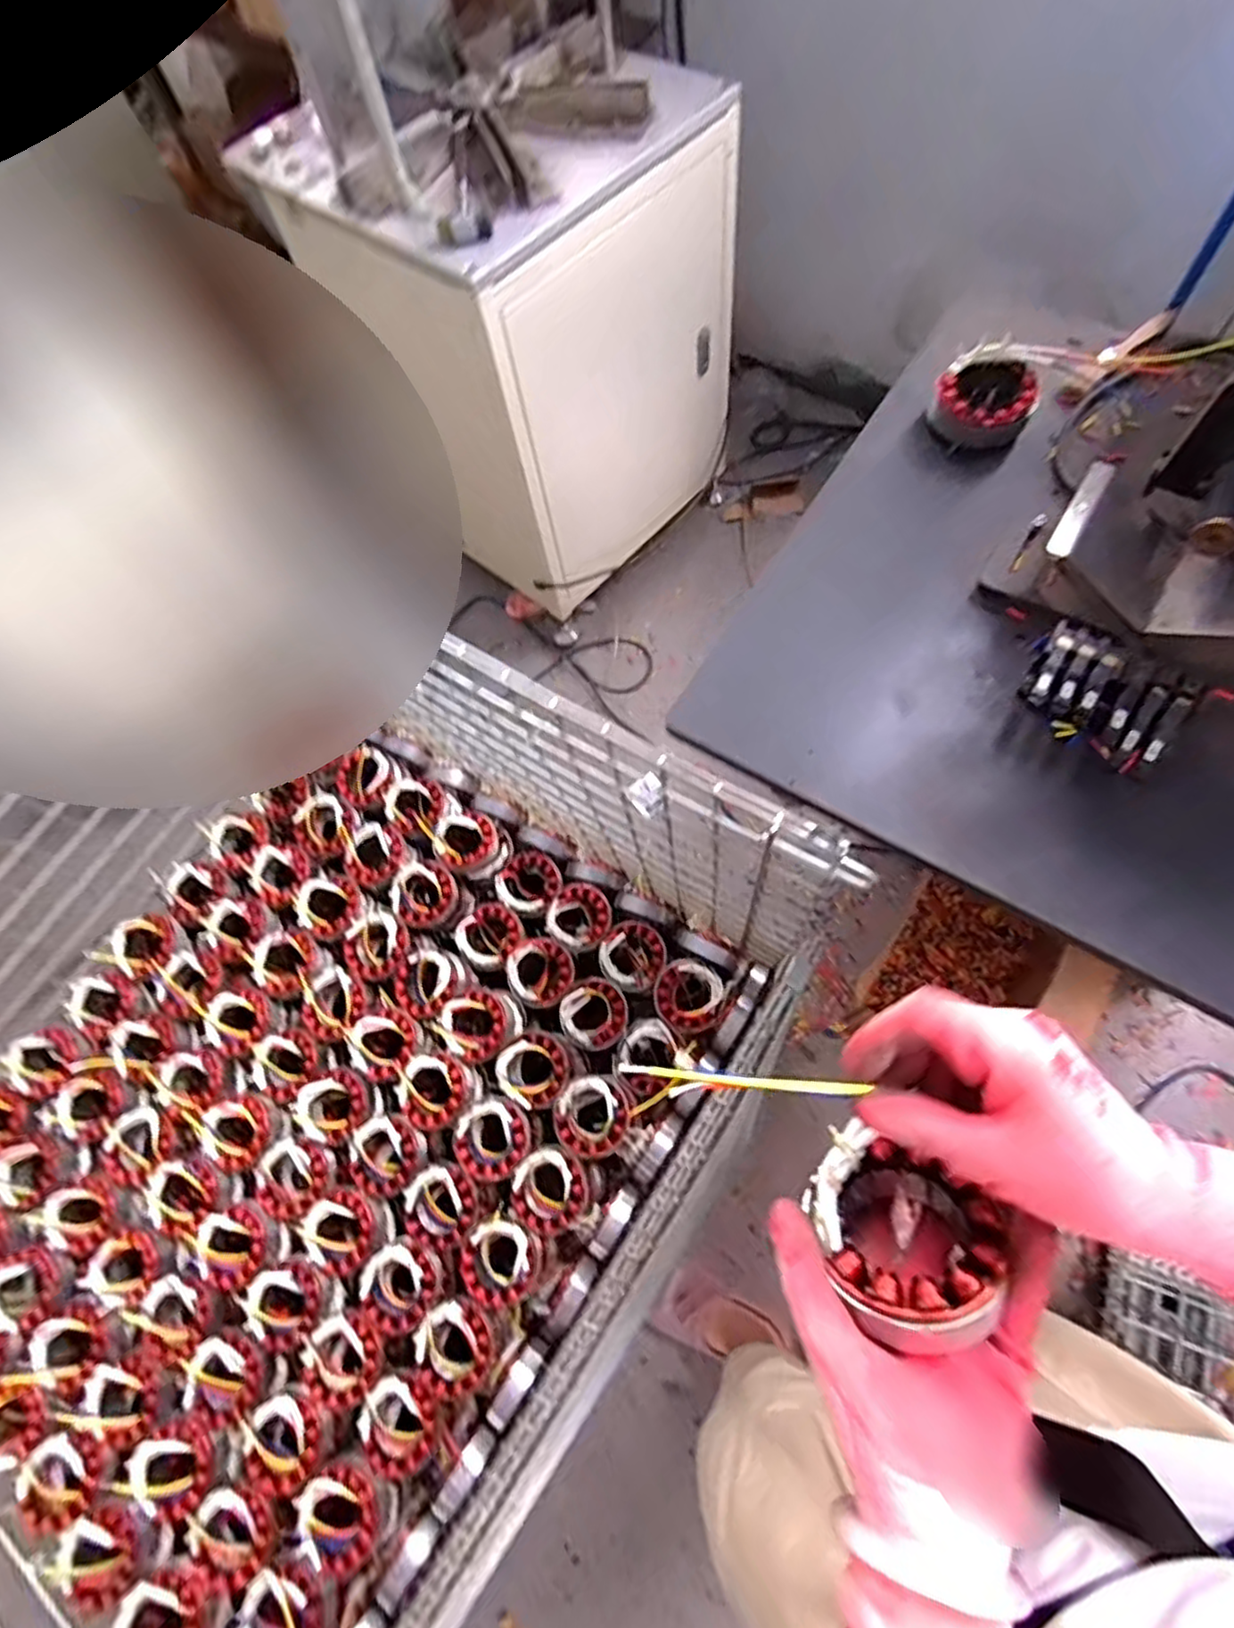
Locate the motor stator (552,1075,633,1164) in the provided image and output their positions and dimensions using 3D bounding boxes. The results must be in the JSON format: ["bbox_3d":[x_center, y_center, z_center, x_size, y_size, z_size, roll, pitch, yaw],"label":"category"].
[{"bbox_3d":[-0.028,0.358,0.838,0.088,0.047,0.086,-2,68,5],"label":"motor stator"}]

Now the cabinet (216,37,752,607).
[{"bbox_3d":[-0.151,-0.879,1.291,0.548,0.636,0.579,-44,70,-11],"label":"cabinet"}]

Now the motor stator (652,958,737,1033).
[{"bbox_3d":[0.094,0.233,0.908,0.090,0.027,0.091,-2,68,5],"label":"motor stator"}]

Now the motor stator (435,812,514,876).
[{"bbox_3d":[-0.202,0.044,1.002,0.092,0.061,0.086,-2,68,5],"label":"motor stator"}]

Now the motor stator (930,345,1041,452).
[{"bbox_3d":[0.341,-0.383,0.653,0.084,0.042,0.087,37,77,17],"label":"motor stator"}]

